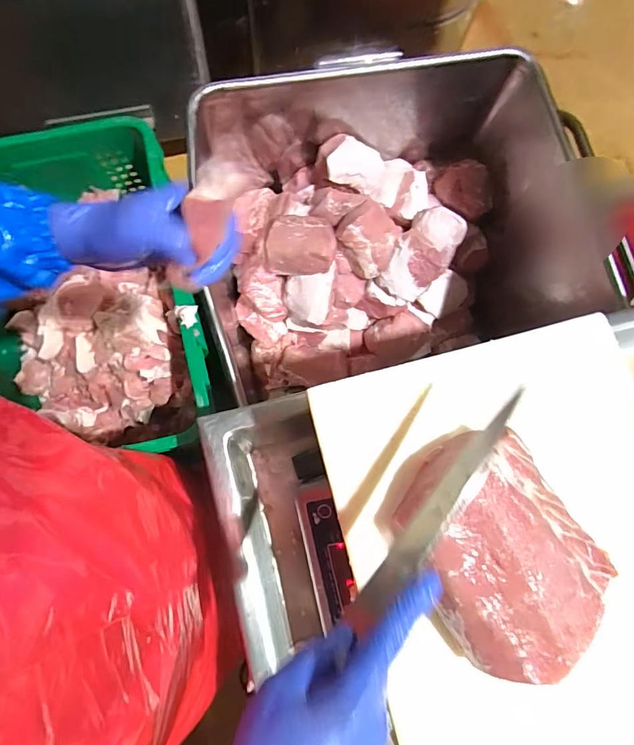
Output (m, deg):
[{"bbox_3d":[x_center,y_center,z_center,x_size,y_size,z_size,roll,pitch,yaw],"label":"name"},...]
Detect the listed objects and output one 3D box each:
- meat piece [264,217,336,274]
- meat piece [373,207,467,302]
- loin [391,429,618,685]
[{"bbox_3d":[-0.036,-0.283,0.964,0.148,0.088,0.114,0,79,-1],"label":"meat piece"},{"bbox_3d":[0.246,-0.272,1.013,0.127,0.077,0.219,31,80,5],"label":"meat piece"},{"bbox_3d":[0.142,0.140,0.341,0.129,0.052,0.164,-36,82,-8],"label":"loin"}]

